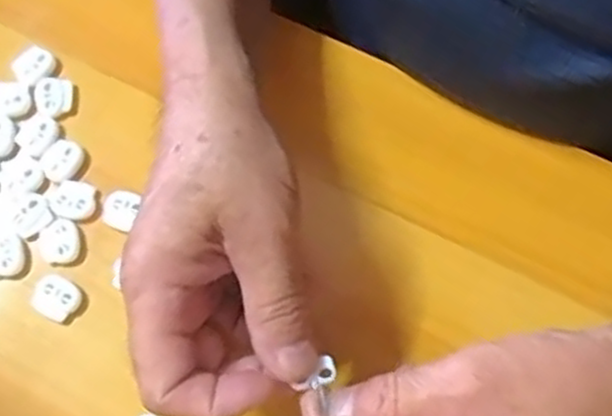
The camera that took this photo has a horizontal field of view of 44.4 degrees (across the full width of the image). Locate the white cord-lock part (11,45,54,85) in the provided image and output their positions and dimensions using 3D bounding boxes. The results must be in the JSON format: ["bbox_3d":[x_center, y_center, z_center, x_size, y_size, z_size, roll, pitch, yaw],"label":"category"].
[{"bbox_3d":[-0.145,-0.076,0.400,0.016,0.007,0.022,31,73,11],"label":"white cord-lock part"}]

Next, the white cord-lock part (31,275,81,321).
[{"bbox_3d":[-0.120,0.043,0.360,0.022,0.006,0.019,32,73,11],"label":"white cord-lock part"}]

